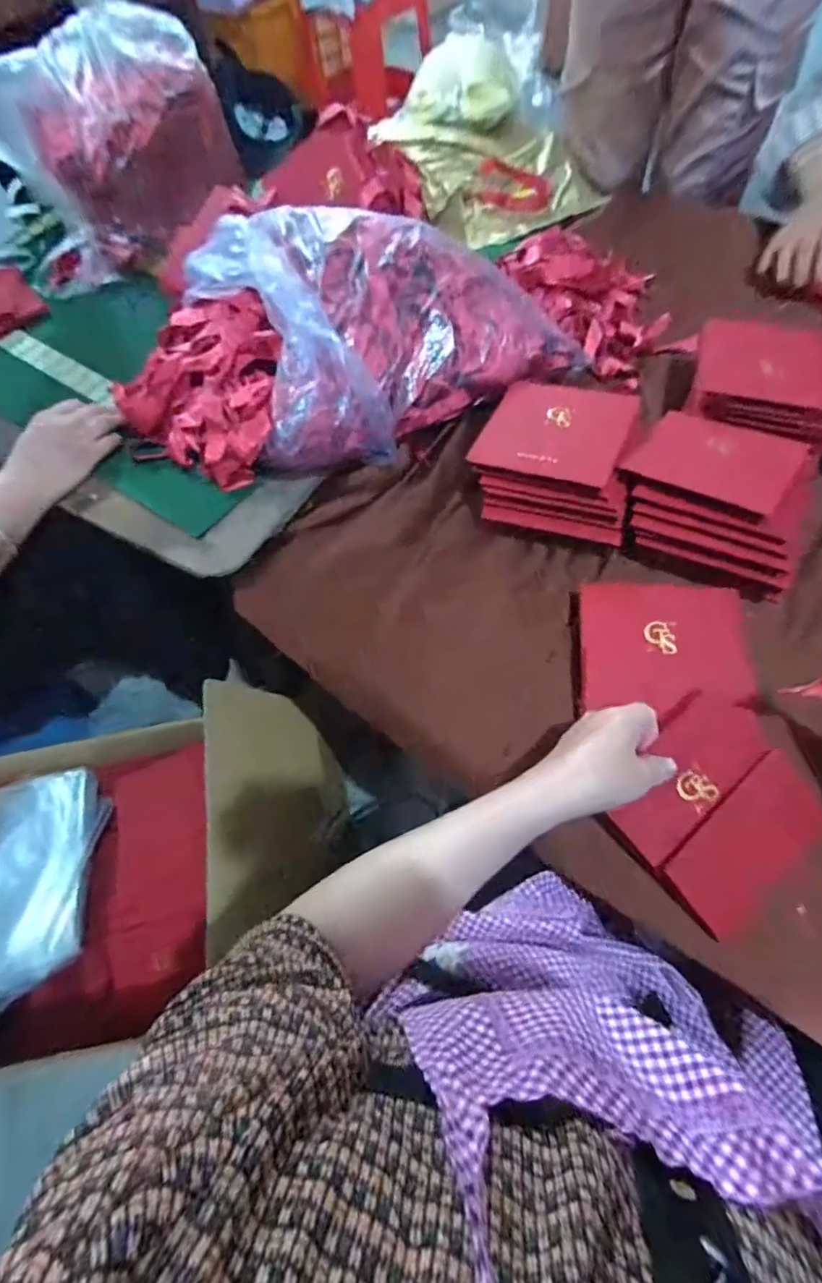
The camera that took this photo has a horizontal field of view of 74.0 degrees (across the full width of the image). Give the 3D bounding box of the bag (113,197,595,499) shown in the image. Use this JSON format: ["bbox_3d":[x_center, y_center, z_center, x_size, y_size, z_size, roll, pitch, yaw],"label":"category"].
[{"bbox_3d":[-0.084,-0.334,0.616,0.517,0.159,0.234,-25,65,-10],"label":"bag"}]

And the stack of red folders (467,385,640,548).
[{"bbox_3d":[0.153,-0.196,0.582,0.156,0.071,0.169,14,65,10],"label":"stack of red folders"}]

